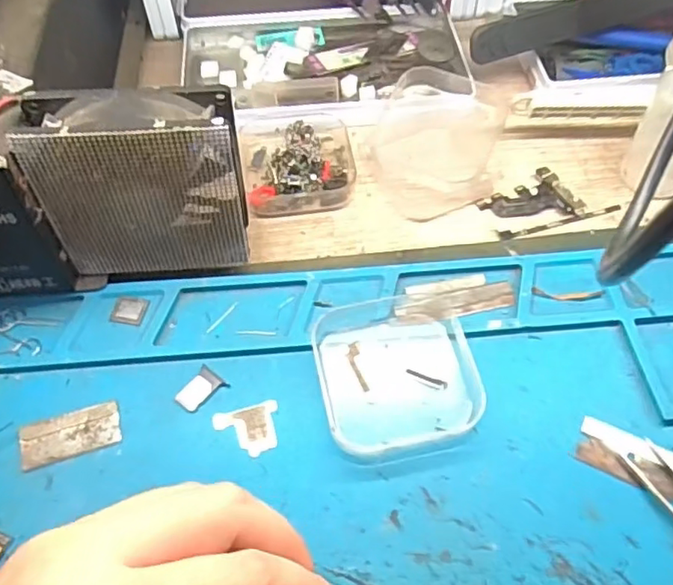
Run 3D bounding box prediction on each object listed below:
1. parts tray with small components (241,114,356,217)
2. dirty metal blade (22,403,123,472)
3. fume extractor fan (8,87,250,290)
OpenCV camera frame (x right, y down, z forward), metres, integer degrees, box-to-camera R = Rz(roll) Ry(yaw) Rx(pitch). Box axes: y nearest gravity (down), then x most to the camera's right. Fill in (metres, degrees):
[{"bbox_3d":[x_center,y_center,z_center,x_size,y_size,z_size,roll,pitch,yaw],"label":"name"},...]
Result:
[{"bbox_3d":[-0.020,-0.074,0.322,0.059,0.019,0.062,-8,56,-5],"label":"parts tray with small components"},{"bbox_3d":[-0.107,0.057,0.238,0.037,0.004,0.018,-17,58,-10],"label":"dirty metal blade"},{"bbox_3d":[-0.081,-0.043,0.253,0.081,0.087,0.031,-11,57,-6],"label":"fume extractor fan"}]

